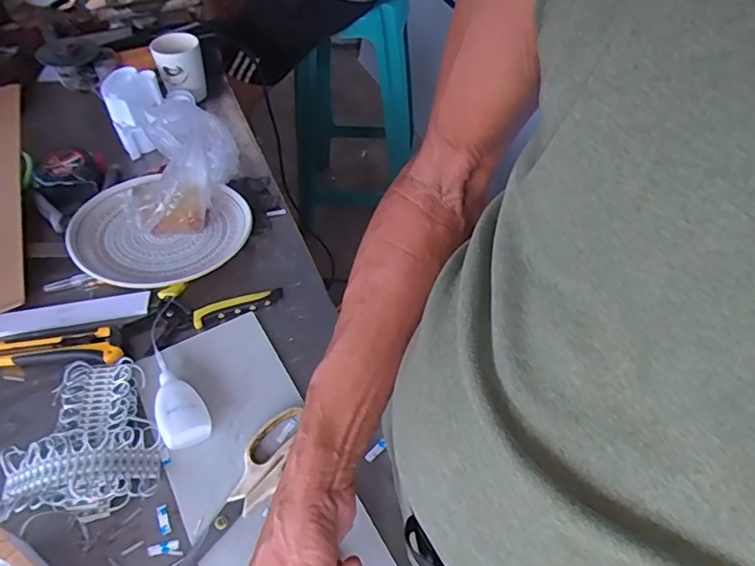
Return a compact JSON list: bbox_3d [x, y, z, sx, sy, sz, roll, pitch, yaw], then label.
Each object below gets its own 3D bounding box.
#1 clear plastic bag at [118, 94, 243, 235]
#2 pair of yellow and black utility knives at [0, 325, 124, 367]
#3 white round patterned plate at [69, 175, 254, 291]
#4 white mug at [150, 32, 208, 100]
[{"bbox_3d":[-0.259,-0.156,0.693,0.115,0.084,0.205,9,50,6],"label":"clear plastic bag"},{"bbox_3d":[-0.337,0.069,0.569,0.140,0.017,0.038,-1,50,1],"label":"pair of yellow and black utility knives"},{"bbox_3d":[-0.269,-0.062,0.665,0.199,0.043,0.184,-1,50,1],"label":"white round patterned plate"},{"bbox_3d":[-0.318,-0.349,0.879,0.073,0.089,0.074,-18,52,-16],"label":"white mug"}]

